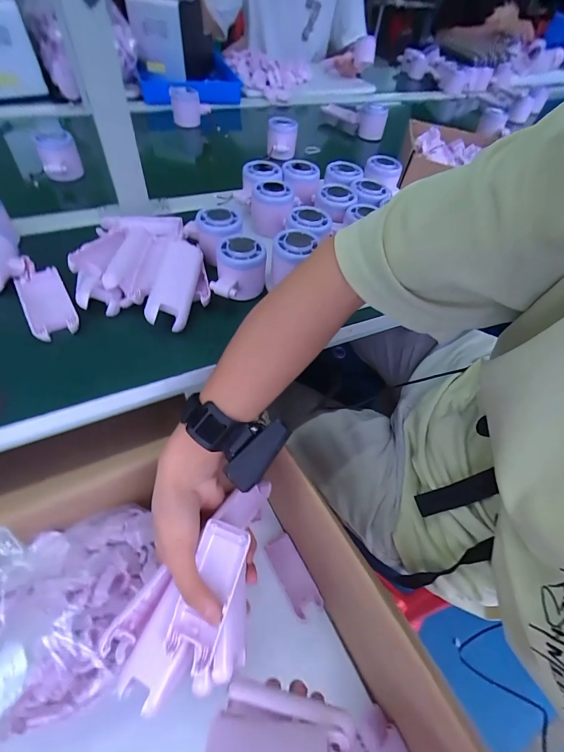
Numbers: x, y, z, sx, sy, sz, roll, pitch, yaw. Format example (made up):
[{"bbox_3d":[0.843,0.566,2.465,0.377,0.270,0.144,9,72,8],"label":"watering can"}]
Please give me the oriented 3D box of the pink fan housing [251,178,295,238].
[{"bbox_3d":[-0.014,-0.229,0.470,0.055,0.059,0.056,2,54,-5],"label":"pink fan housing"}]

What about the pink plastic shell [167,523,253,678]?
[{"bbox_3d":[-0.063,0.180,0.290,0.042,0.018,0.102,16,73,6],"label":"pink plastic shell"}]

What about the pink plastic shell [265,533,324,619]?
[{"bbox_3d":[0.016,0.282,0.491,0.042,0.006,0.101,-23,60,-21],"label":"pink plastic shell"}]

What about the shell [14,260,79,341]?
[{"bbox_3d":[-0.250,-0.081,0.361,0.044,0.021,0.098,-25,60,-22],"label":"shell"}]

